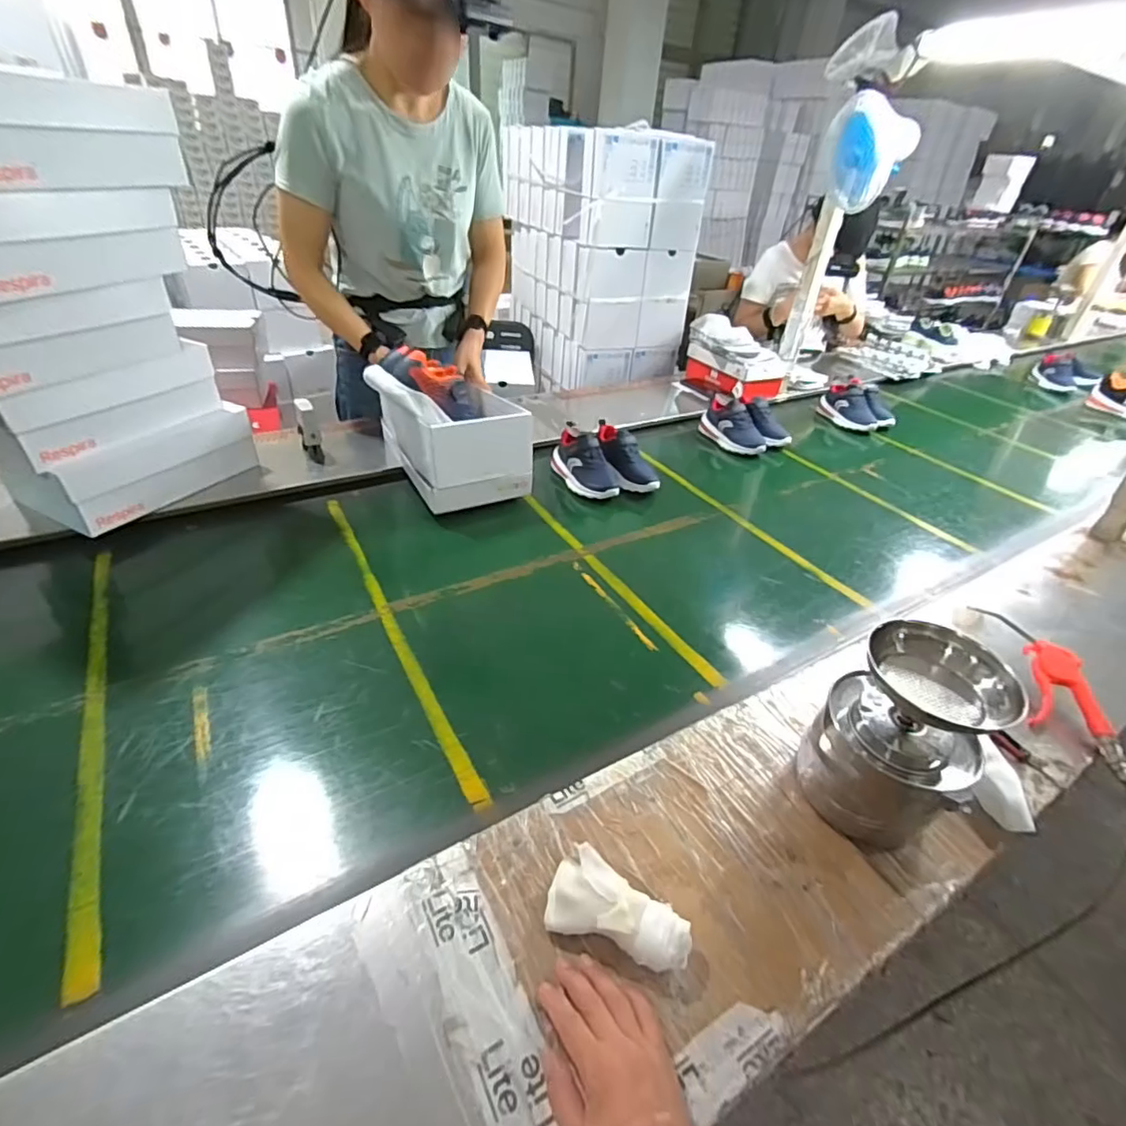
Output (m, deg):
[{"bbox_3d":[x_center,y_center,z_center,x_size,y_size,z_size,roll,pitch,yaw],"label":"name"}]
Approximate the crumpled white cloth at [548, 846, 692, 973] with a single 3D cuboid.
[{"bbox_3d":[0.050,0.294,0.487,0.120,0.042,0.073,15,37,13],"label":"crumpled white cloth"}]

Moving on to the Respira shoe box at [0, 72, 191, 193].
[{"bbox_3d":[-0.699,-0.549,0.715,0.190,0.108,0.317,14,37,12],"label":"Respira shoe box"}]

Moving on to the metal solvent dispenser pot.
[{"bbox_3d":[0.328,0.171,0.551,0.115,0.214,0.134,-27,47,-37],"label":"metal solvent dispenser pot"}]

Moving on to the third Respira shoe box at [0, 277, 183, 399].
[{"bbox_3d":[-0.757,-0.330,0.783,0.187,0.113,0.340,19,38,18],"label":"third Respira shoe box"}]

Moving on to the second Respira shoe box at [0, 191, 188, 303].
[{"bbox_3d":[-0.729,-0.448,0.764,0.208,0.106,0.311,13,36,10],"label":"second Respira shoe box"}]

